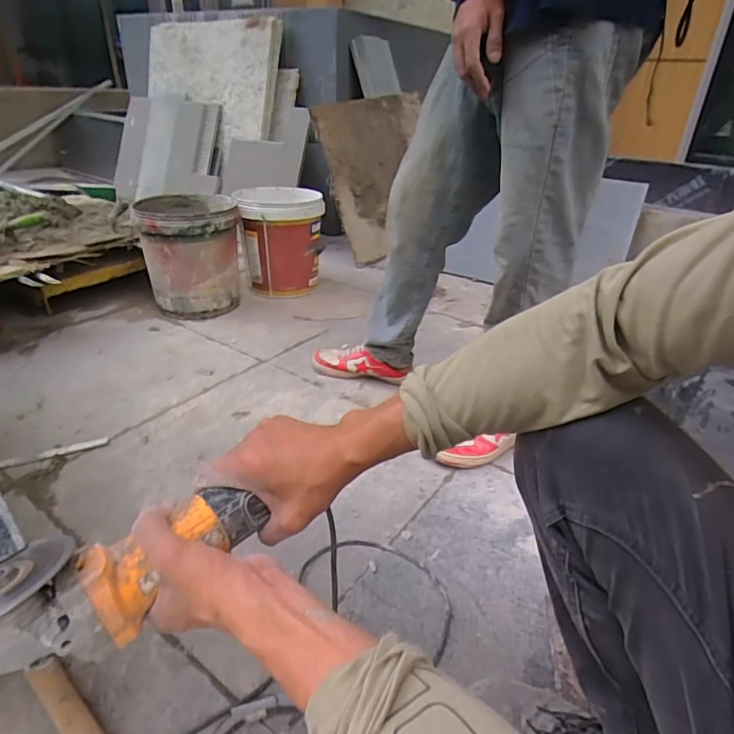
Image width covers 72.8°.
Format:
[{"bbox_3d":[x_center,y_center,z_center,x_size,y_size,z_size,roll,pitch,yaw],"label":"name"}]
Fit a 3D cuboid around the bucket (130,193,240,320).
[{"bbox_3d":[-0.565,-0.358,1.616,0.290,0.320,0.325,-7,30,-16],"label":"bucket"}]

